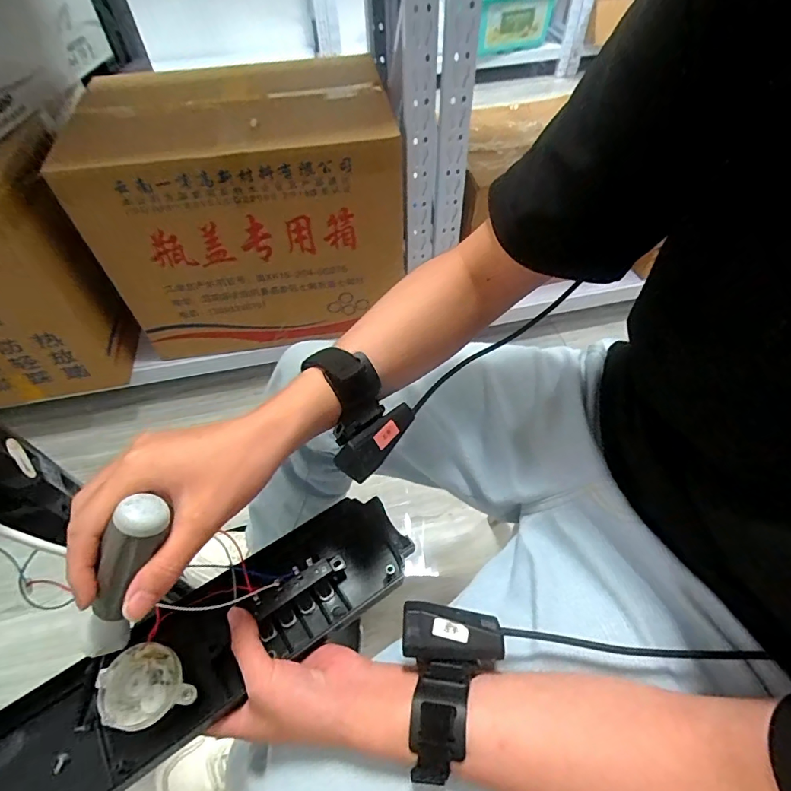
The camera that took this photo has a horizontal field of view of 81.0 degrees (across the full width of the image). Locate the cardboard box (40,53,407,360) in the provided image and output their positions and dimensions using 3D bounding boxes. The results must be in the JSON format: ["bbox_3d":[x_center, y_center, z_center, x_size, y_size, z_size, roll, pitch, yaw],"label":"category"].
[{"bbox_3d":[-0.299,-0.393,1.010,0.580,0.460,0.373,-8,53,-4],"label":"cardboard box"}]

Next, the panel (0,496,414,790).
[{"bbox_3d":[-0.148,0.194,0.346,0.352,0.043,0.088,-29,57,-23],"label":"panel"}]

